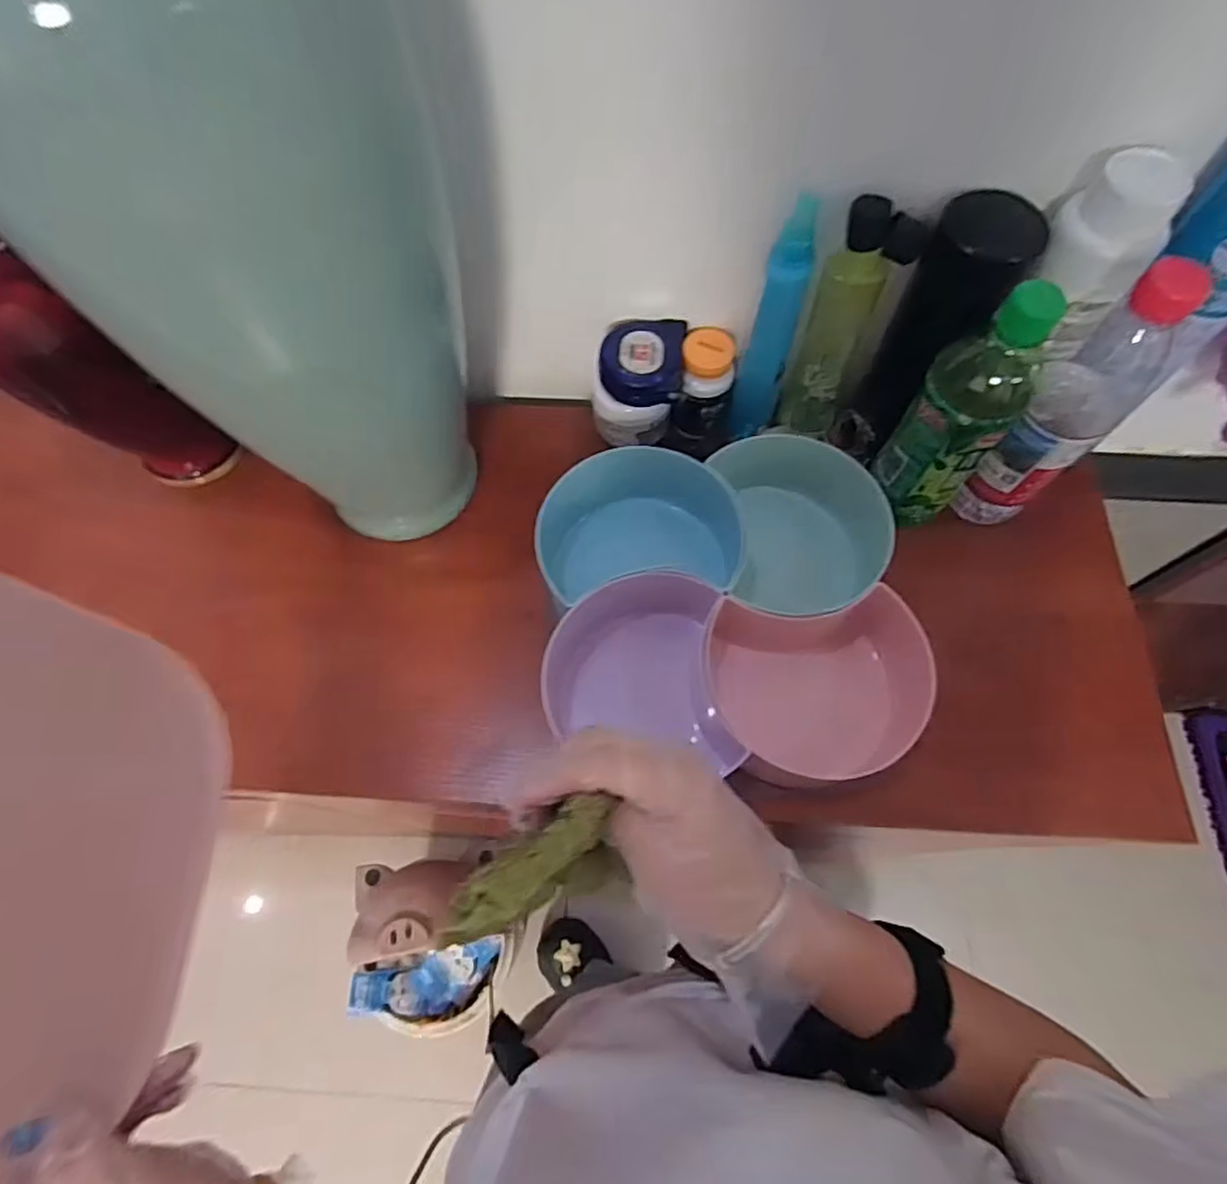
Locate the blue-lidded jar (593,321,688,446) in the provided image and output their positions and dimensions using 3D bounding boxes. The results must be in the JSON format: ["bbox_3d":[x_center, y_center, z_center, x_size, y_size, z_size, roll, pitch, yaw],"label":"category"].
[{"bbox_3d":[0.020,-0.169,0.542,0.069,0.085,0.067,0,66,0],"label":"blue-lidded jar"}]

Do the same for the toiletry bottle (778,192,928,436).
[{"bbox_3d":[0.170,-0.196,0.491,0.051,0.192,0.039,24,68,11],"label":"toiletry bottle"}]

